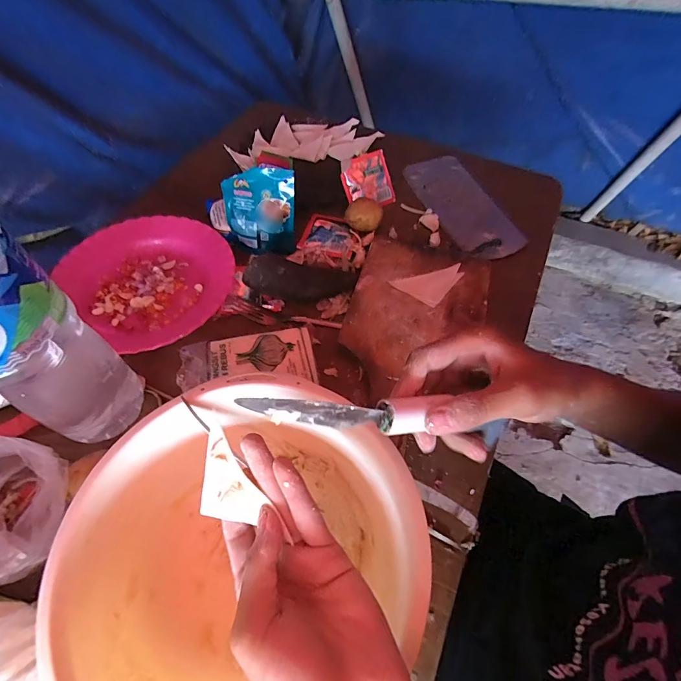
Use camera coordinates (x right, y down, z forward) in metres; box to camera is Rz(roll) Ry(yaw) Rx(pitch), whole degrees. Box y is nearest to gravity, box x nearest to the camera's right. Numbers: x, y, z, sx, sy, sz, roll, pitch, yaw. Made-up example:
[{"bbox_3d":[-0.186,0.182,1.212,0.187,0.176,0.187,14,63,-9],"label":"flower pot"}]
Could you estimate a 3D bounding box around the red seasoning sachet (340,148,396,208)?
[{"bbox_3d":[0.042,-0.240,0.581,0.078,0.077,0.007,-26,19,-17],"label":"red seasoning sachet"}]

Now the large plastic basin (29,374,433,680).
[{"bbox_3d":[-0.071,0.157,0.298,0.220,0.097,0.236,0,58,-1],"label":"large plastic basin"}]

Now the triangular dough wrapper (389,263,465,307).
[{"bbox_3d":[0.114,-0.080,0.497,0.061,0.009,0.078,35,64,19],"label":"triangular dough wrapper"}]

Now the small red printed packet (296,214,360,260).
[{"bbox_3d":[-0.015,-0.154,0.562,0.089,0.013,0.079,15,57,14],"label":"small red printed packet"}]

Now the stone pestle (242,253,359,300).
[{"bbox_3d":[-0.048,-0.077,0.482,0.141,0.040,0.051,4,57,-12],"label":"stone pestle"}]

